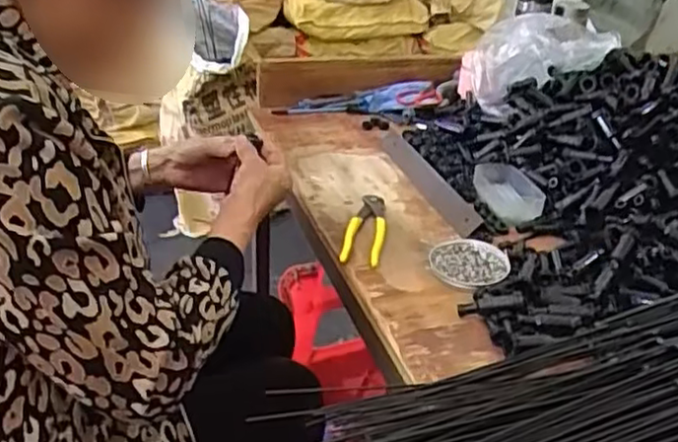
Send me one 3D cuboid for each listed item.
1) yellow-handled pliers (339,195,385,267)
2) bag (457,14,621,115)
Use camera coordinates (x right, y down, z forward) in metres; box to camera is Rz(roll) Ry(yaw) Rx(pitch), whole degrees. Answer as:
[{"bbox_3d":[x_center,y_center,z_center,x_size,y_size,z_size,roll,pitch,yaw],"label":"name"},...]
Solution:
[{"bbox_3d":[0.033,0.009,0.862,0.046,0.022,0.161,7,28,6],"label":"yellow-handled pliers"},{"bbox_3d":[0.304,-0.267,1.124,0.269,0.123,0.122,-13,16,31],"label":"bag"}]

